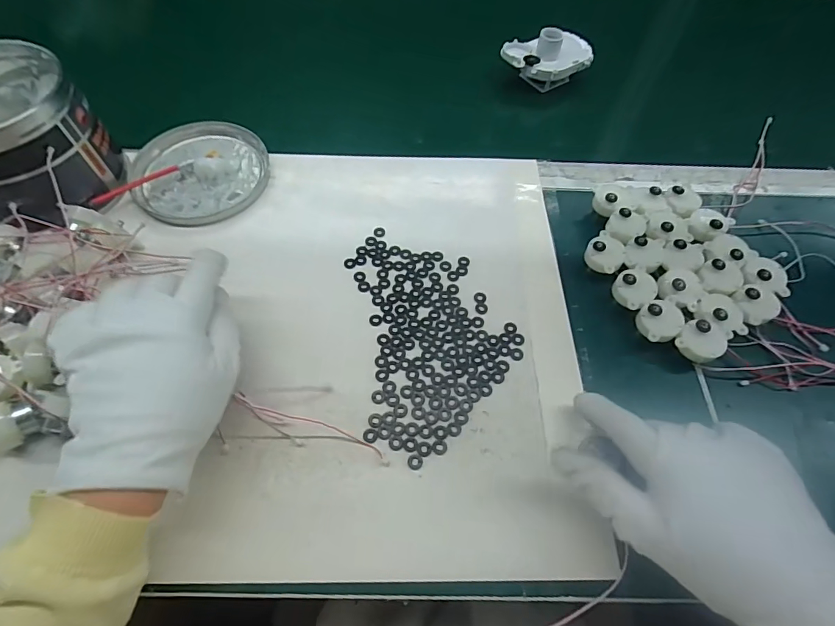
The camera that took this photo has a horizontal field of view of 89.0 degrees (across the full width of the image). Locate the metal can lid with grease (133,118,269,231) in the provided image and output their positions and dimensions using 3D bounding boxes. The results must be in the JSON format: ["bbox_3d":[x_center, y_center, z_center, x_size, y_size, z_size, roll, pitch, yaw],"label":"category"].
[{"bbox_3d":[-0.217,-0.146,0.429,0.128,0.014,0.134,0,61,-1],"label":"metal can lid with grease"}]

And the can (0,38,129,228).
[{"bbox_3d":[-0.351,-0.151,0.376,0.143,0.104,0.120,31,65,15],"label":"can"}]

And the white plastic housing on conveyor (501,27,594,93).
[{"bbox_3d":[0.154,-0.301,0.507,0.099,0.053,0.052,-15,62,-9],"label":"white plastic housing on conveyor"}]

